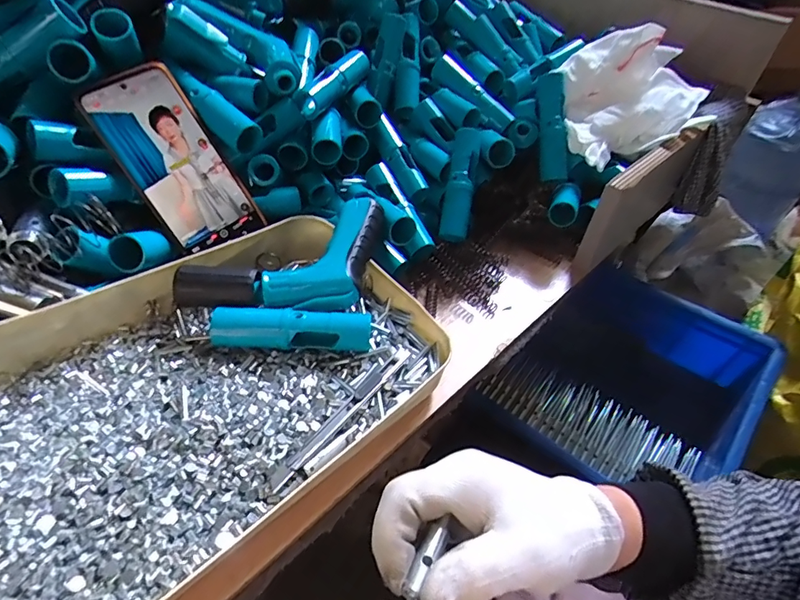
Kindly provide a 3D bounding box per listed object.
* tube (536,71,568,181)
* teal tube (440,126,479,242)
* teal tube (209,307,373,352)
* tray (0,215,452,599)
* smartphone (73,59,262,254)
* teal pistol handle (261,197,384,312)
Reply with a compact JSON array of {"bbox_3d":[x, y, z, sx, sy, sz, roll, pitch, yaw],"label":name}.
[{"bbox_3d":[0.173,-0.197,0.525,0.026,0.121,0.034,-6,5,-11],"label":"tube"},{"bbox_3d":[0.064,-0.123,0.491,0.028,0.022,0.121,8,88,3],"label":"teal tube"},{"bbox_3d":[-0.083,0.022,0.361,0.119,0.033,0.027,2,44,-3],"label":"teal tube"},{"bbox_3d":[-0.138,0.051,0.335,0.327,0.046,0.234,-32,55,-32],"label":"tray"},{"bbox_3d":[-0.189,-0.117,0.396,0.076,0.151,0.004,-39,17,-22],"label":"smartphone"},{"bbox_3d":[-0.051,-0.035,0.389,0.063,0.028,0.128,27,62,20],"label":"teal pistol handle"}]

